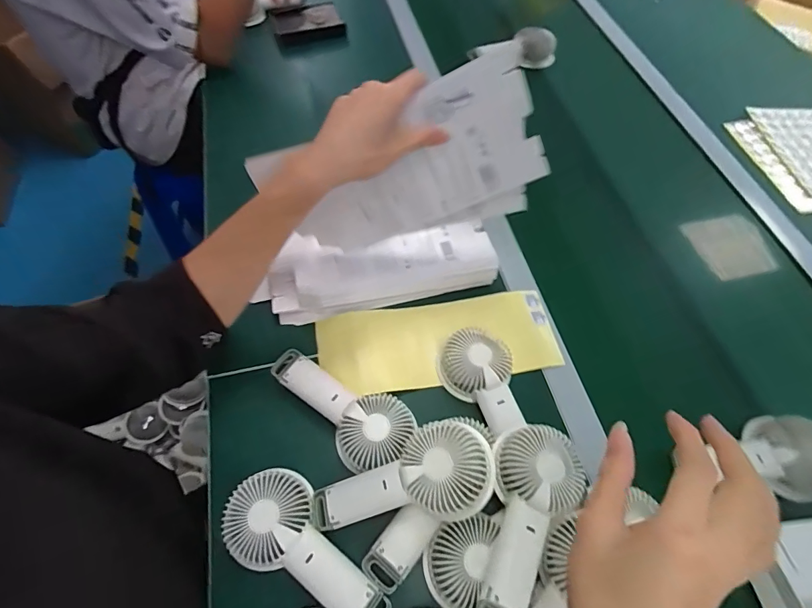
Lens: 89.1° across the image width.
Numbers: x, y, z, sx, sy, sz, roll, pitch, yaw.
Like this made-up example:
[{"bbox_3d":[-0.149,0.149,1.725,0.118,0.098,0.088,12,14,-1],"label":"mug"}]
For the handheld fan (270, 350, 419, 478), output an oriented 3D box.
[{"bbox_3d":[-0.077,0.117,0.454,0.173,0.030,0.081,27,64,12],"label":"handheld fan"}]

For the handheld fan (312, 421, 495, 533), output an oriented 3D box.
[{"bbox_3d":[-0.008,0.176,0.401,0.186,0.045,0.085,-22,60,10],"label":"handheld fan"}]

